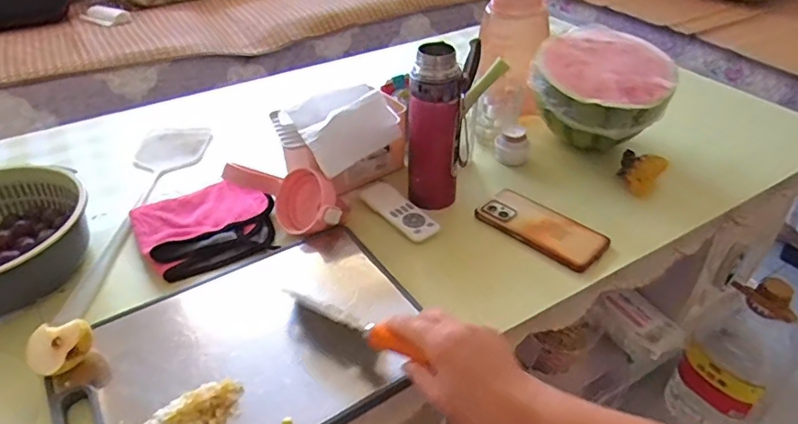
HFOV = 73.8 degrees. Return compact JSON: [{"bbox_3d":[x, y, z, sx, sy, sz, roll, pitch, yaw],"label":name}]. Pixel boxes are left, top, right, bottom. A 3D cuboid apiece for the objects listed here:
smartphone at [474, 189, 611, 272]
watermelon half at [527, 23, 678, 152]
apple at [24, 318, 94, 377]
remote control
[{"bbox_3d":[0.184,0.019,0.691,0.080,0.015,0.163,-31,47,-33],"label":"smartphone"},{"bbox_3d":[0.300,-0.183,0.803,0.191,0.123,0.172,16,41,20],"label":"watermelon half"},{"bbox_3d":[-0.325,0.132,0.517,0.058,0.030,0.047,-7,72,2],"label":"apple"},{"bbox_3d":[-0.003,-0.007,0.722,0.050,0.022,0.143,-27,45,-30],"label":"remote control"}]

